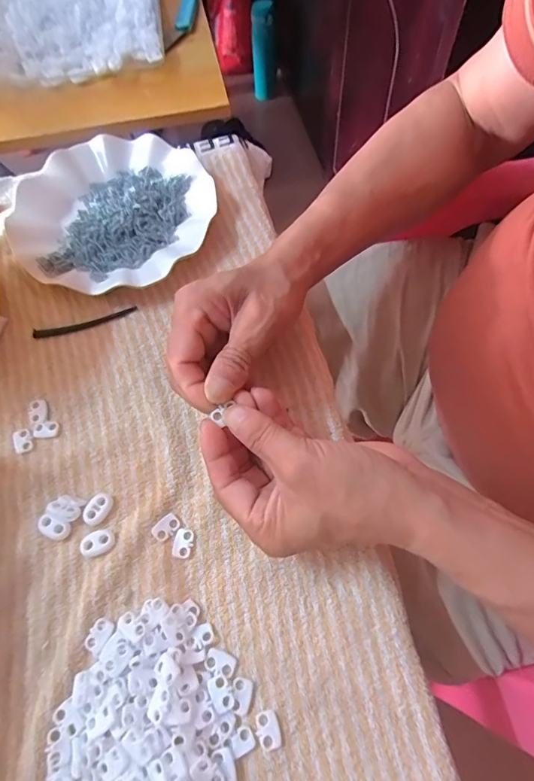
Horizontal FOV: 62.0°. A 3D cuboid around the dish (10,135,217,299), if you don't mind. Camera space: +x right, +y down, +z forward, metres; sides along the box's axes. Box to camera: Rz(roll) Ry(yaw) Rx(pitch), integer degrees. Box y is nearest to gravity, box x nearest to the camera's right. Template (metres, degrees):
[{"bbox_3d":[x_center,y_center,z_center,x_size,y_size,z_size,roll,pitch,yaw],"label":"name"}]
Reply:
[{"bbox_3d":[-0.141,-0.167,0.413,0.180,0.024,0.180,-1,65,2],"label":"dish"}]

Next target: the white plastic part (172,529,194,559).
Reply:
[{"bbox_3d":[-0.056,0.101,0.294,0.013,0.004,0.019,-1,65,2],"label":"white plastic part"}]

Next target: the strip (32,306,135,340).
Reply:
[{"bbox_3d":[-0.152,-0.056,0.374,0.085,0.005,0.011,-16,65,-5],"label":"strip"}]

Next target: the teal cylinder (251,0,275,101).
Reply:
[{"bbox_3d":[-0.008,-0.949,1.255,0.063,0.230,0.060,2,65,3],"label":"teal cylinder"}]

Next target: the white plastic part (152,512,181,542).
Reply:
[{"bbox_3d":[-0.068,0.092,0.298,0.019,0.004,0.013,-42,70,-16],"label":"white plastic part"}]

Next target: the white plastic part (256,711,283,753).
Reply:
[{"bbox_3d":[0.001,0.191,0.250,0.013,0.004,0.018,-11,65,-3],"label":"white plastic part"}]

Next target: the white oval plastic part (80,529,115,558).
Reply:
[{"bbox_3d":[-0.113,0.101,0.294,0.022,0.005,0.015,-17,65,-6],"label":"white oval plastic part"}]

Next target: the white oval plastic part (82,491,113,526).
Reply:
[{"bbox_3d":[-0.116,0.080,0.304,0.014,0.005,0.023,22,68,12],"label":"white oval plastic part"}]

